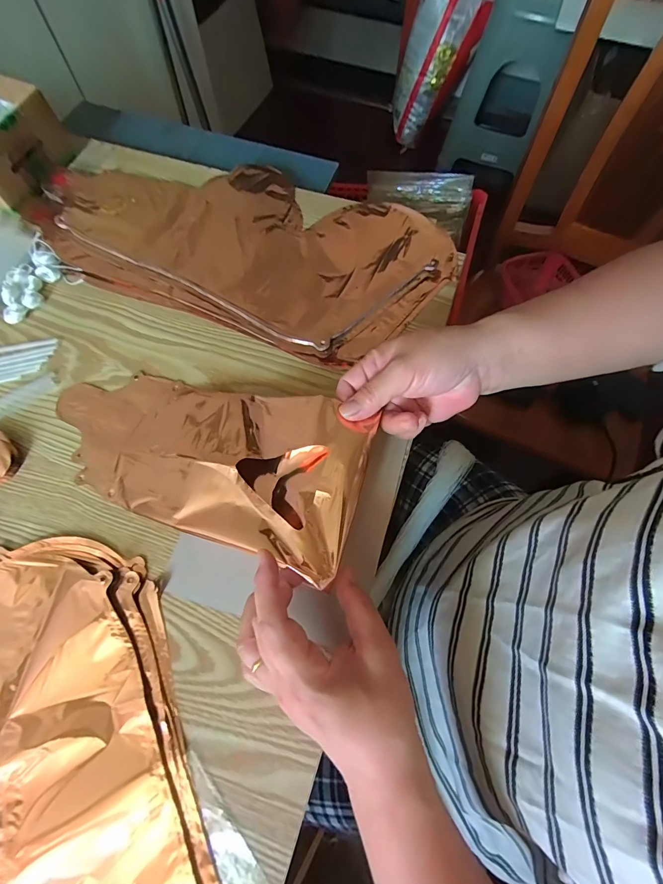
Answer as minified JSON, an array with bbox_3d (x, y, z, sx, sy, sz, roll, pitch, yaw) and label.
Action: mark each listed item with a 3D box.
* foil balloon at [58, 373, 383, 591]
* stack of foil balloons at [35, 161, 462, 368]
[{"bbox_3d":[-0.110,0.006,0.329,0.290,0.045,0.131,15,69,23],"label":"foil balloon"},{"bbox_3d":[-0.105,-0.231,0.426,0.455,0.020,0.217,22,71,8],"label":"stack of foil balloons"}]

